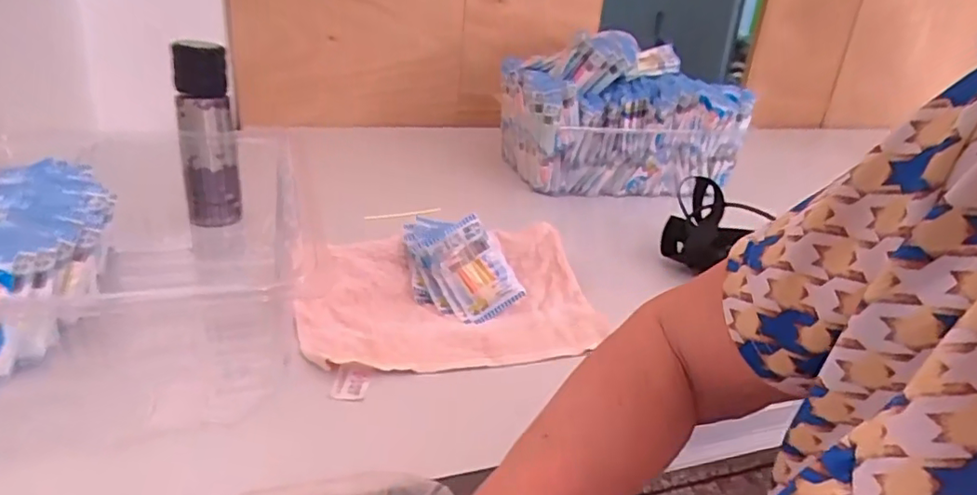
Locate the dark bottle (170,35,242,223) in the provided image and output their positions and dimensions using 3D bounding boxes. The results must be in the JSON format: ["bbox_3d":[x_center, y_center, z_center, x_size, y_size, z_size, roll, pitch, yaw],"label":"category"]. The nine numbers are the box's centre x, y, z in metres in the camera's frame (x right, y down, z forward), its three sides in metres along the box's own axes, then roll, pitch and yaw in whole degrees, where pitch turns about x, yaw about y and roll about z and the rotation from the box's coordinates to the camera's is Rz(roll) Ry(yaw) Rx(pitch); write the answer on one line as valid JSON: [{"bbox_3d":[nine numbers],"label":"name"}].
[{"bbox_3d":[-0.363,-0.137,0.742,0.070,0.230,0.060,-8,26,-22],"label":"dark bottle"}]

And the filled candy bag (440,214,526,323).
[{"bbox_3d":[-0.012,0.025,0.606,0.064,0.100,0.009,-32,2,-9],"label":"filled candy bag"}]

